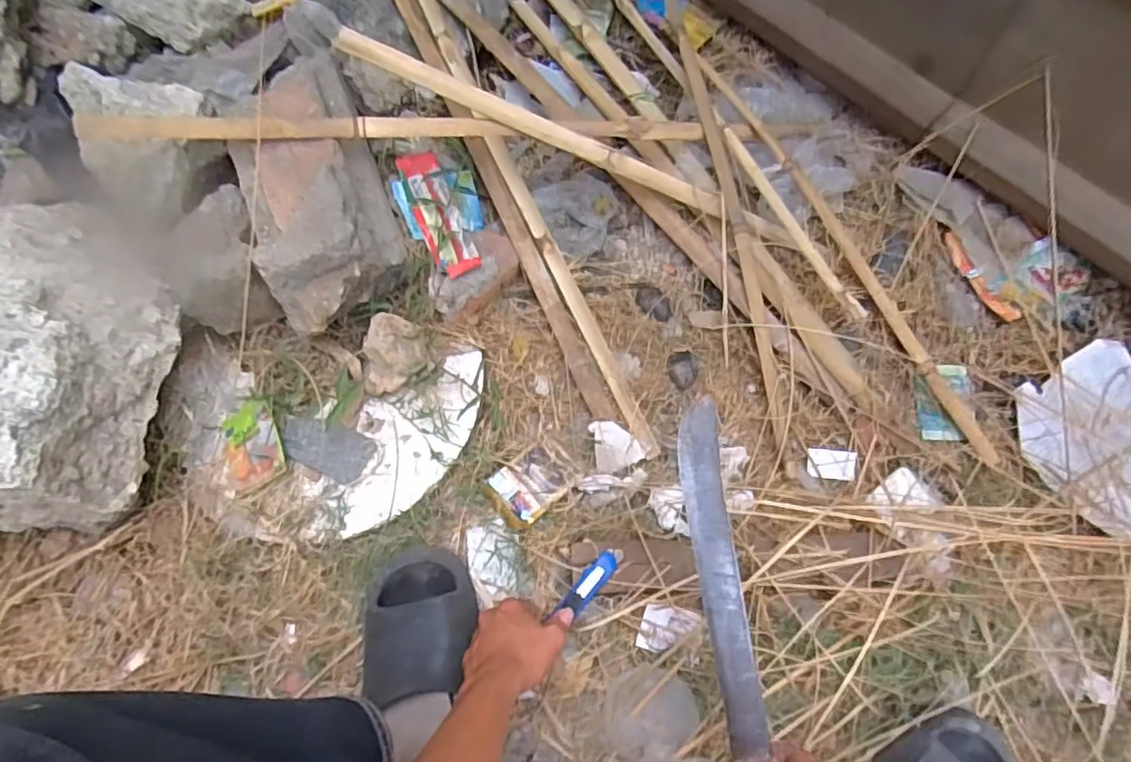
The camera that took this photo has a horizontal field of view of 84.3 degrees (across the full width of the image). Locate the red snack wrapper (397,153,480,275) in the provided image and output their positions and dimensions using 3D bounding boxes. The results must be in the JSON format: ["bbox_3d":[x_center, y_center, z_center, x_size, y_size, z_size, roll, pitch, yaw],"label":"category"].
[{"bbox_3d":[-0.168,-0.217,0.825,0.054,0.025,0.202,-21,68,-7],"label":"red snack wrapper"}]

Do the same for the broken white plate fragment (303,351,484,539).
[{"bbox_3d":[-0.195,0.073,0.748,0.122,0.023,0.269,38,73,17],"label":"broken white plate fragment"}]

